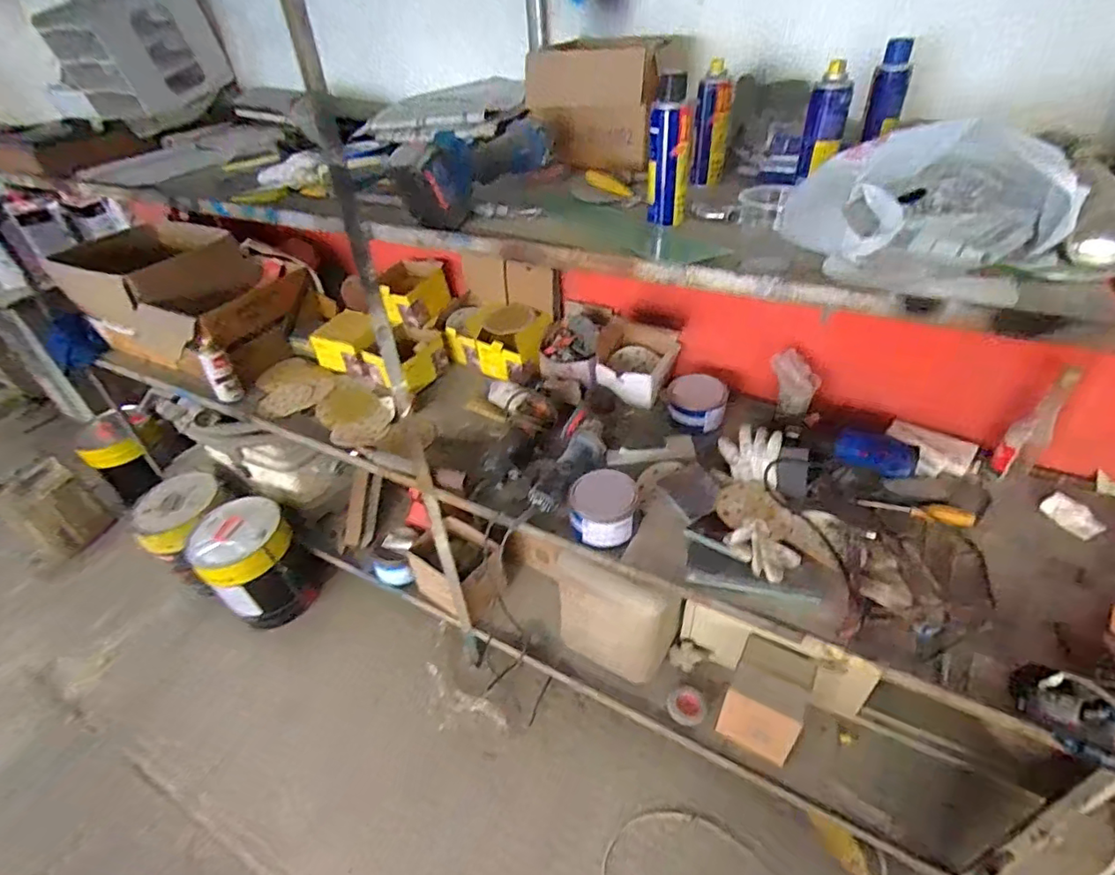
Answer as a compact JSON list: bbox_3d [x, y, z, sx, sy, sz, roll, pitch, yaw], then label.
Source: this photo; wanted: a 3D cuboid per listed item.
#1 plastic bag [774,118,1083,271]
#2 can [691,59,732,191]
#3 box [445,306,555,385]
[{"bbox_3d":[0.426,-0.279,0.619,0.232,0.108,0.213,-5,40,-1],"label":"plastic bag"},{"bbox_3d":[0.234,-0.471,0.824,0.049,0.160,0.040,8,41,15],"label":"can"},{"bbox_3d":[-0.174,-0.284,1.558,0.283,0.164,0.178,23,47,29],"label":"box"}]

